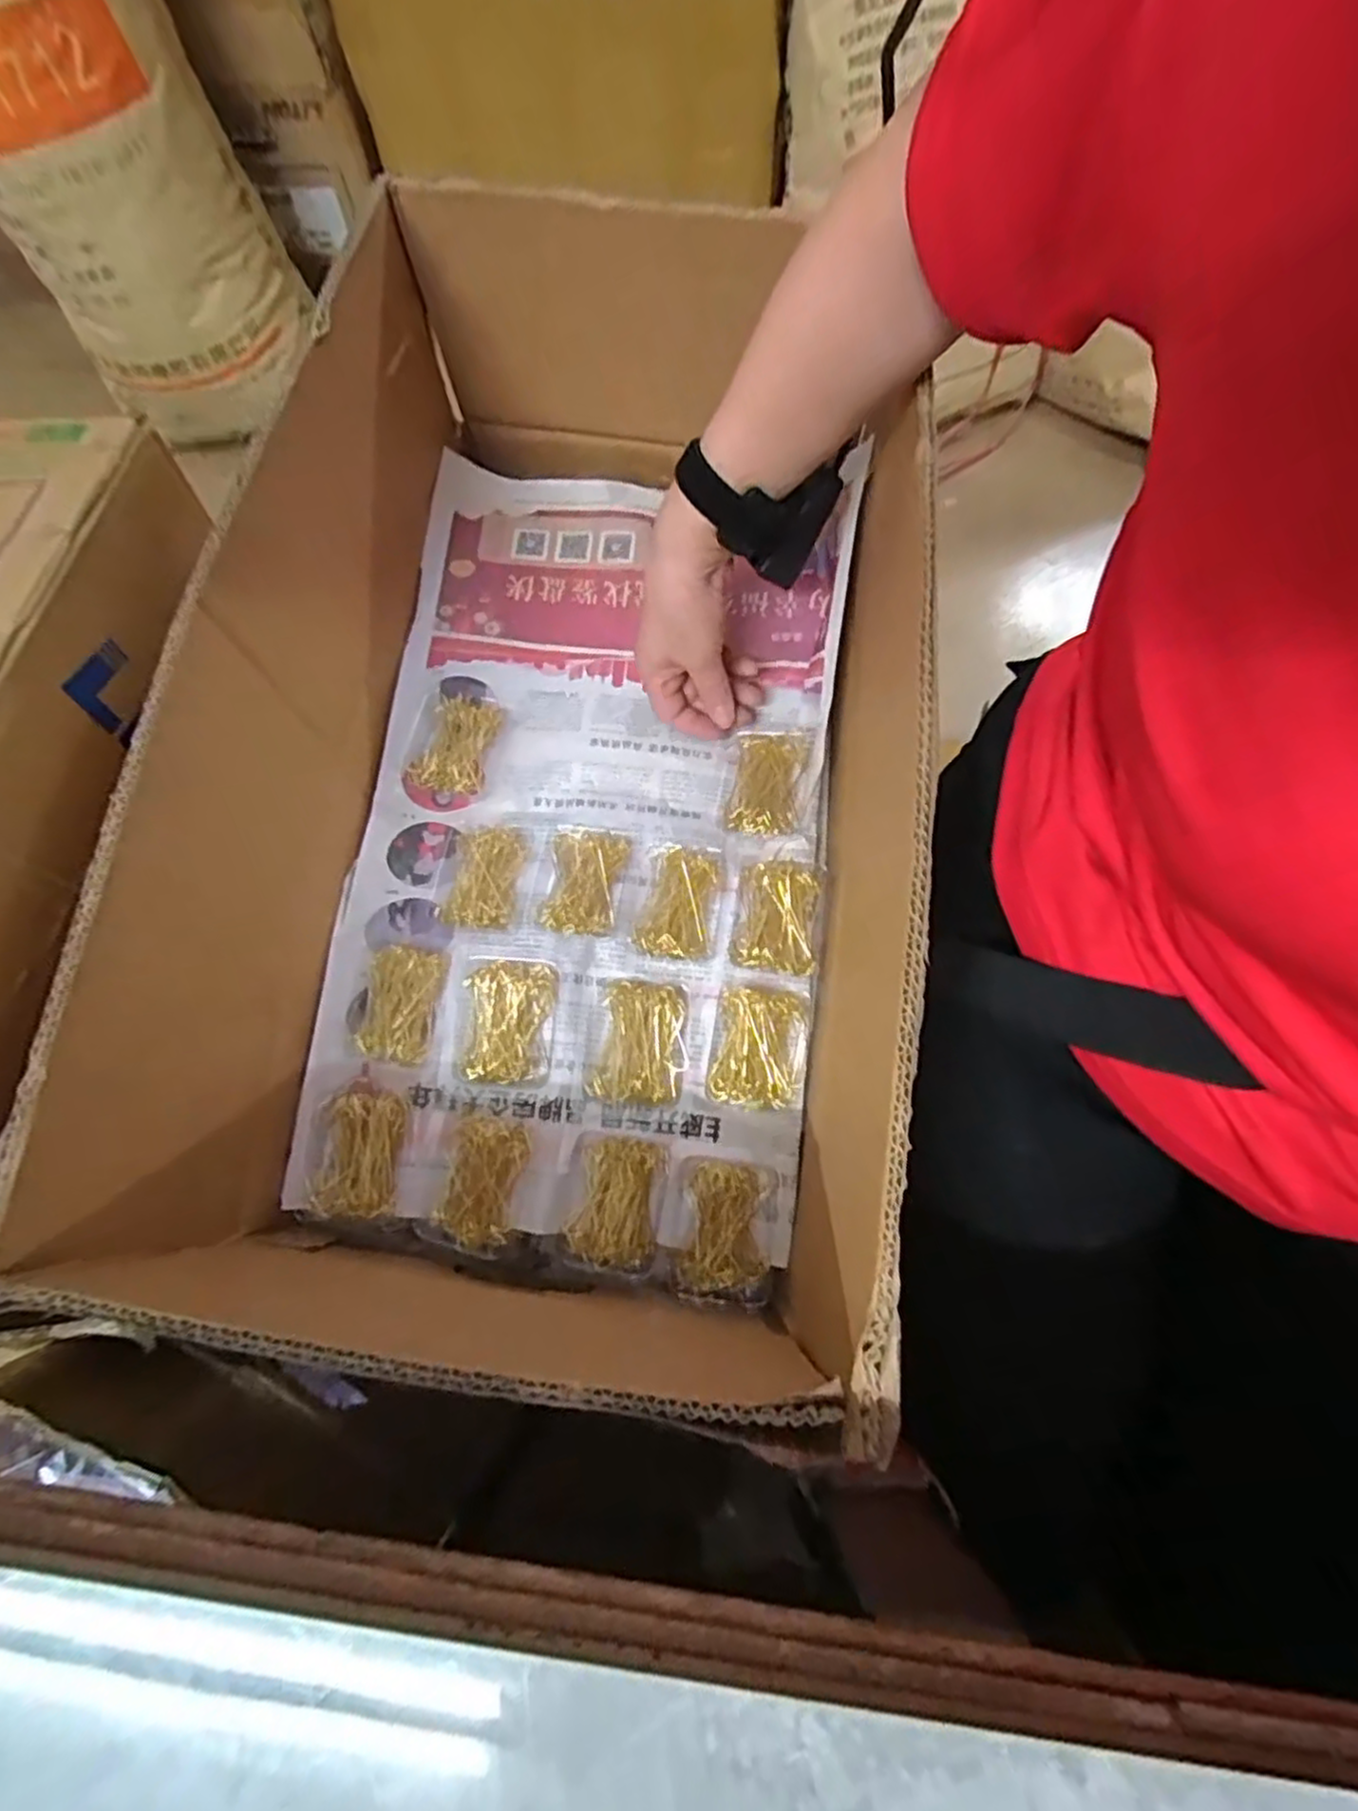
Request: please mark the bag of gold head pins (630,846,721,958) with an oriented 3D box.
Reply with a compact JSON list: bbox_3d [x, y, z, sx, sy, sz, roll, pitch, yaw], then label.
[{"bbox_3d":[0.000,-0.001,0.469,0.046,0.023,0.071,9,73,4],"label":"bag of gold head pins"}]

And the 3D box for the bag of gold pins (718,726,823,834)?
[{"bbox_3d":[0.063,-0.087,0.495,0.060,0.022,0.086,10,73,4],"label":"bag of gold pins"}]

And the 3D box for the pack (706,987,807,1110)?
[{"bbox_3d":[0.049,0.088,0.446,0.053,0.019,0.070,9,73,3],"label":"pack"}]

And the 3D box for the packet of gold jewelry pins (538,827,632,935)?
[{"bbox_3d":[-0.061,-0.016,0.472,0.049,0.022,0.072,5,73,2],"label":"packet of gold jewelry pins"}]

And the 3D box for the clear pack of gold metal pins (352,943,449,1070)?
[{"bbox_3d":[-0.176,0.061,0.457,0.054,0.014,0.072,12,73,4],"label":"clear pack of gold metal pins"}]

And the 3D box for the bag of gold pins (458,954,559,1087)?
[{"bbox_3d":[-0.105,0.070,0.447,0.056,0.021,0.078,1,72,1],"label":"bag of gold pins"}]

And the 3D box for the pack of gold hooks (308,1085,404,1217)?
[{"bbox_3d":[-0.194,0.145,0.431,0.054,0.015,0.072,-2,72,0],"label":"pack of gold hooks"}]

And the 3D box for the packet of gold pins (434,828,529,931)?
[{"bbox_3d":[-0.132,-0.020,0.478,0.049,0.012,0.069,9,73,4],"label":"packet of gold pins"}]

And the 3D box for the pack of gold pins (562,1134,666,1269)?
[{"bbox_3d":[-0.038,0.175,0.430,0.052,0.010,0.071,10,73,4],"label":"pack of gold pins"}]

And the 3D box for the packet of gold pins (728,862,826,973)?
[{"bbox_3d":[0.063,0.007,0.461,0.054,0.028,0.067,8,73,3],"label":"packet of gold pins"}]

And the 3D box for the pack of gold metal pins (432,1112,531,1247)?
[{"bbox_3d":[-0.116,0.161,0.427,0.047,0.022,0.069,7,73,3],"label":"pack of gold metal pins"}]

